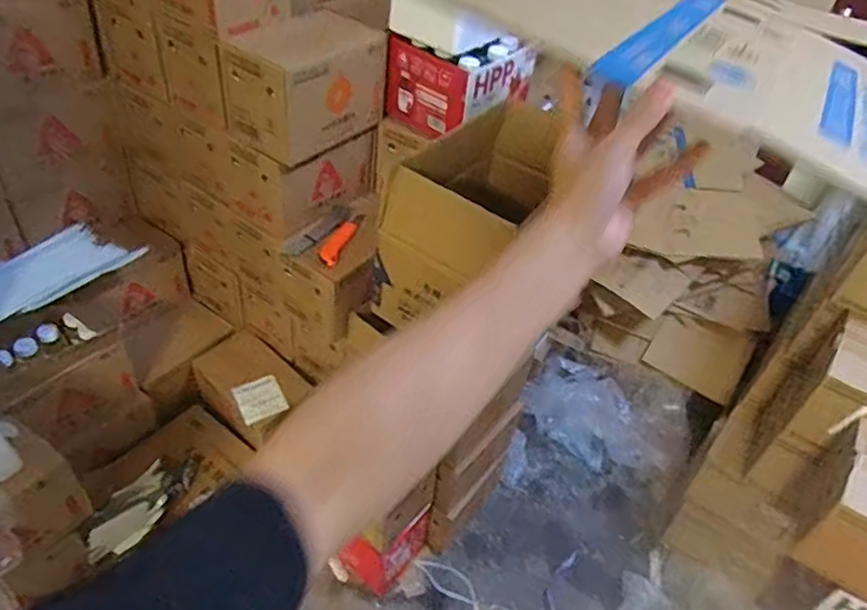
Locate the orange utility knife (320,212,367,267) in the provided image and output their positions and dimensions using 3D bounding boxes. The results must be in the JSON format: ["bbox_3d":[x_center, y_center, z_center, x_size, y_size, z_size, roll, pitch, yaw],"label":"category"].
[{"bbox_3d":[-0.189,-0.145,1.308,0.038,0.026,0.172,18,45,11],"label":"orange utility knife"}]

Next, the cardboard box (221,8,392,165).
[{"bbox_3d":[-0.254,-0.441,1.206,0.205,0.213,0.277,33,50,24],"label":"cardboard box"}]

